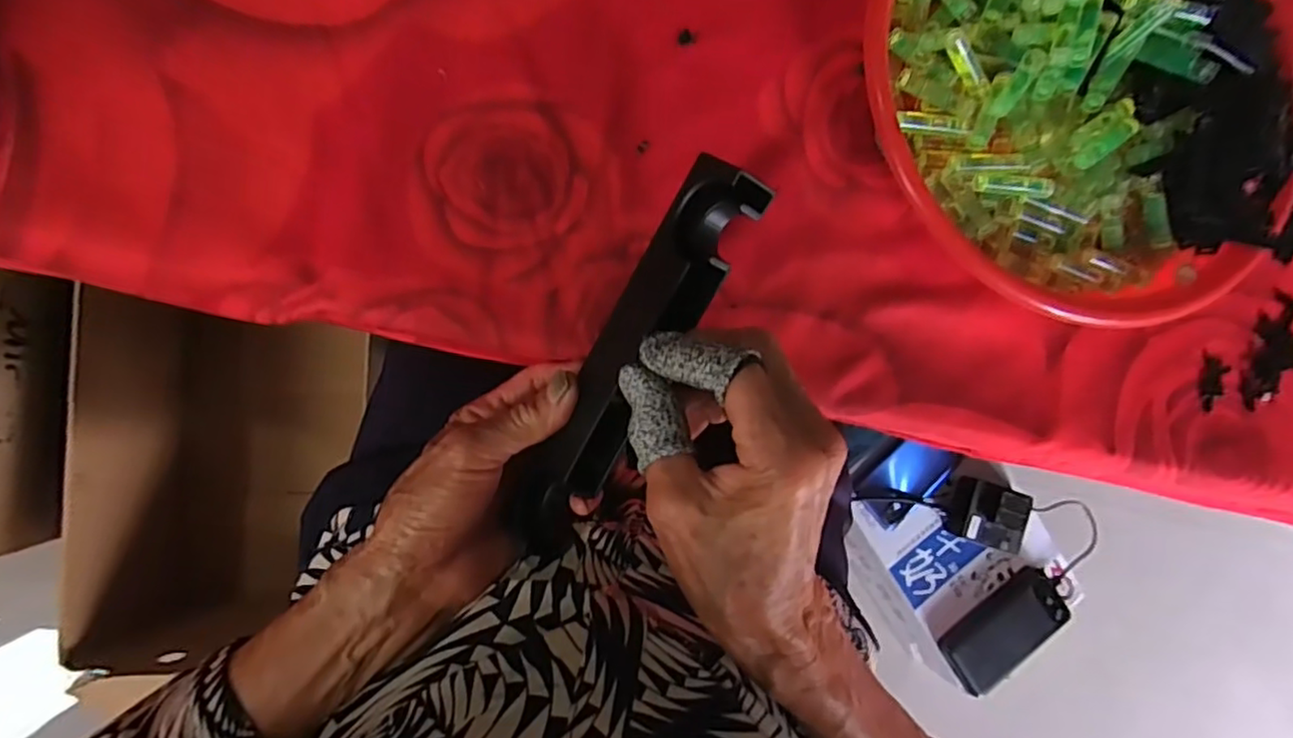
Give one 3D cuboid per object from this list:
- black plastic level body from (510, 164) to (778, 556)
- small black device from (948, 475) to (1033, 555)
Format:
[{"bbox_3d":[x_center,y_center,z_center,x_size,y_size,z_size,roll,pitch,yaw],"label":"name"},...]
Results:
[{"bbox_3d":[-0.008,0.001,0.291,0.035,0.026,0.192,26,105,-7],"label":"black plastic level body"},{"bbox_3d":[0.393,0.167,0.743,0.079,0.033,0.067,19,84,-9],"label":"small black device"}]

